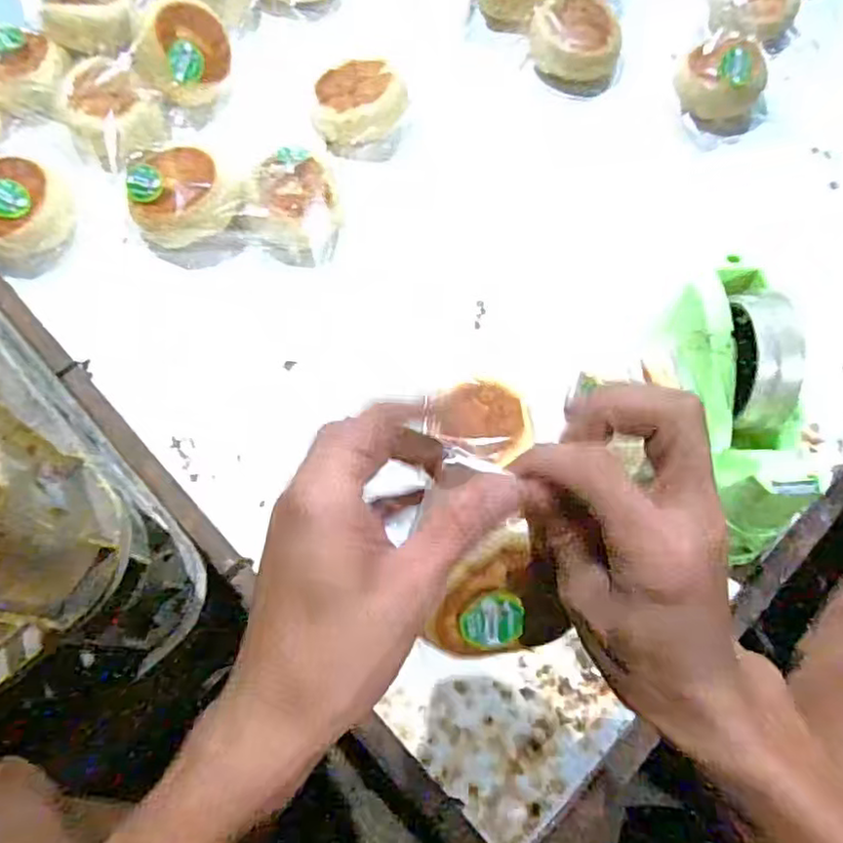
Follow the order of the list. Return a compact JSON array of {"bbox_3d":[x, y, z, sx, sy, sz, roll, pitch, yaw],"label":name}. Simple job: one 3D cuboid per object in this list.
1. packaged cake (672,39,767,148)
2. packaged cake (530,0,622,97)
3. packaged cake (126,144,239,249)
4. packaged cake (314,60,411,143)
[{"bbox_3d":[0.283,-0.314,0.613,0.094,0.047,0.091,31,71,11],"label":"packaged cake"},{"bbox_3d":[0.151,-0.372,0.641,0.079,0.052,0.081,1,68,-1],"label":"packaged cake"},{"bbox_3d":[-0.197,-0.184,0.545,0.083,0.053,0.076,1,68,-1],"label":"packaged cake"},{"bbox_3d":[-0.056,-0.283,0.588,0.088,0.049,0.069,-1,68,-2],"label":"packaged cake"}]

